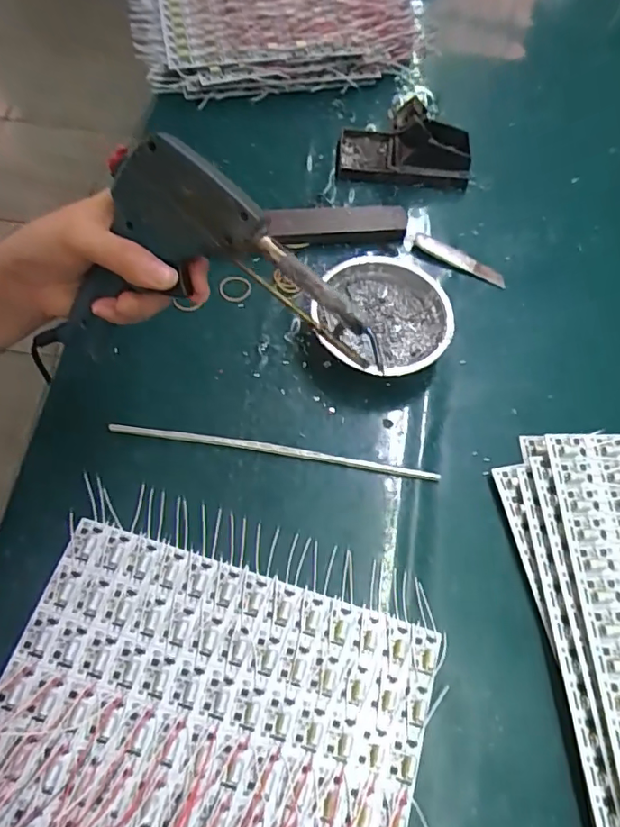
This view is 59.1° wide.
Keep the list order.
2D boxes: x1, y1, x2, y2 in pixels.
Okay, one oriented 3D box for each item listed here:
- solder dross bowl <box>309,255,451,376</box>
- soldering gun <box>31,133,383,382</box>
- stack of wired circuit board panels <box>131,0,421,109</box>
[{"bbox_3d":[0.069,-0.090,0.521,0.122,0.044,0.112,2,64,-4],"label":"solder dross bowl"},{"bbox_3d":[-0.051,-0.103,0.323,0.175,0.098,0.040,12,37,8],"label":"soldering gun"},{"bbox_3d":[-0.049,-0.535,0.703,0.353,0.068,0.295,-12,66,-10],"label":"stack of wired circuit board panels"}]

